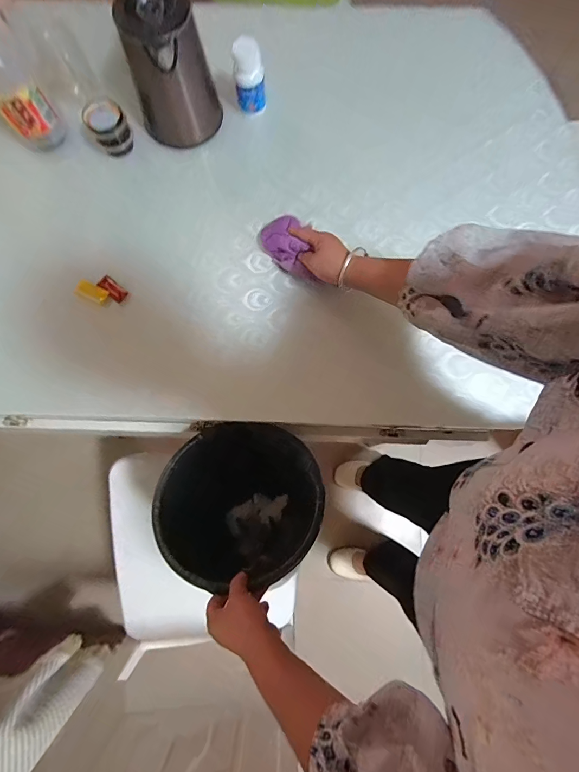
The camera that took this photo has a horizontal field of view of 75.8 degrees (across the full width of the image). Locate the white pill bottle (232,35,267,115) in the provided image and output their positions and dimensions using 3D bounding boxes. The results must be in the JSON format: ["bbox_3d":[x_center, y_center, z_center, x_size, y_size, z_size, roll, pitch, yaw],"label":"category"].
[{"bbox_3d":[-0.068,-0.532,0.651,0.056,0.116,0.043,-8,79,-2],"label":"white pill bottle"}]

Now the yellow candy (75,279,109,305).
[{"bbox_3d":[-0.328,-0.155,0.616,0.050,0.006,0.028,26,80,4],"label":"yellow candy"}]

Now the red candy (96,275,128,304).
[{"bbox_3d":[-0.299,-0.164,0.629,0.049,0.007,0.027,37,81,6],"label":"red candy"}]

